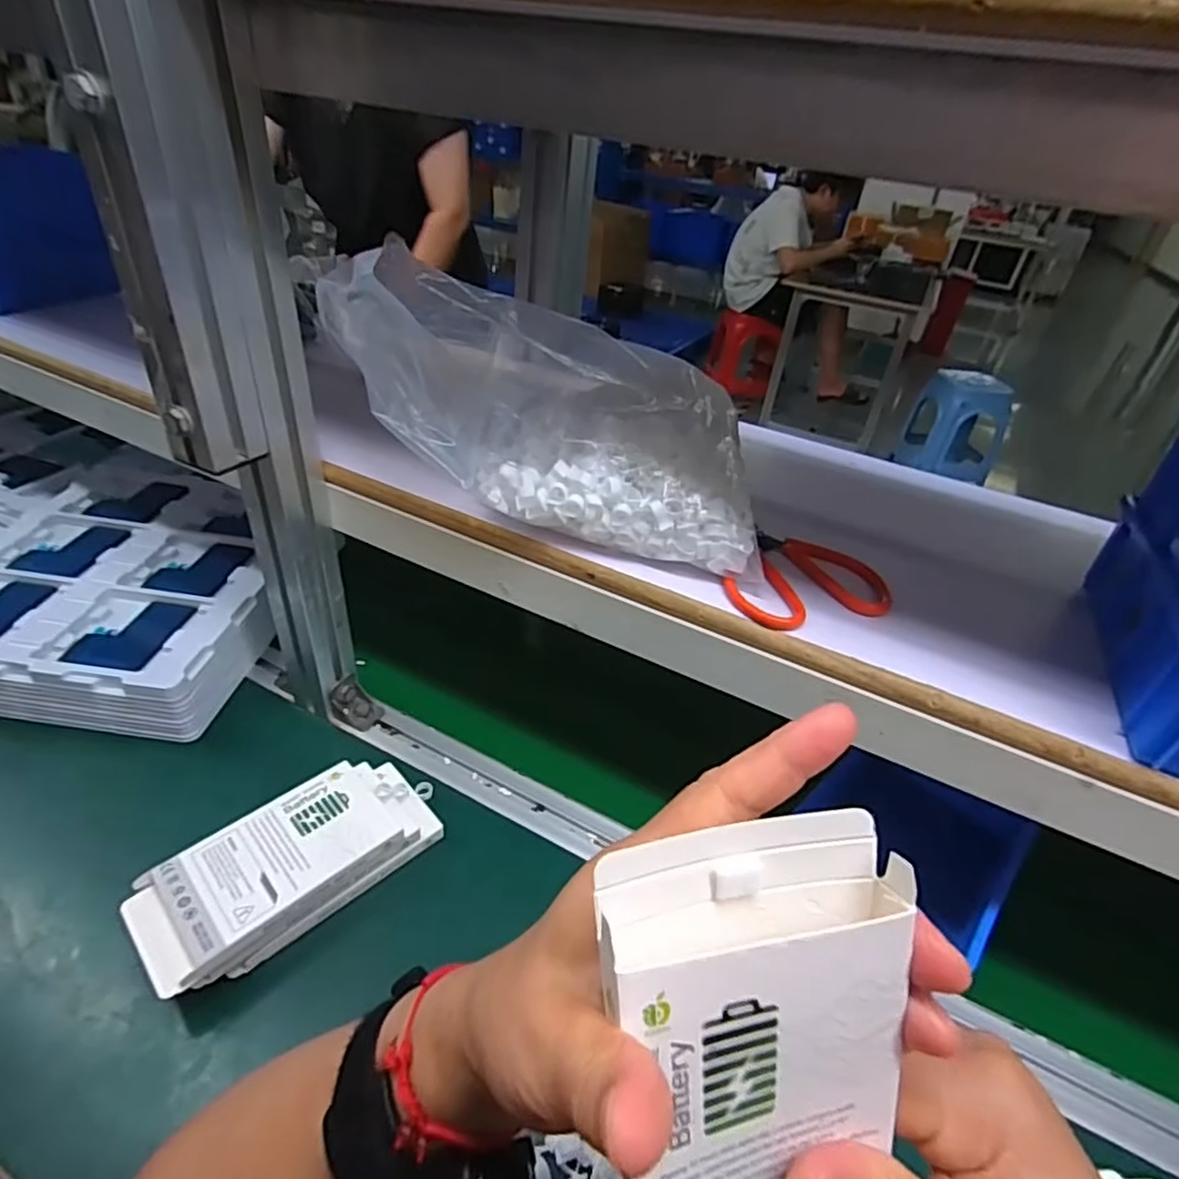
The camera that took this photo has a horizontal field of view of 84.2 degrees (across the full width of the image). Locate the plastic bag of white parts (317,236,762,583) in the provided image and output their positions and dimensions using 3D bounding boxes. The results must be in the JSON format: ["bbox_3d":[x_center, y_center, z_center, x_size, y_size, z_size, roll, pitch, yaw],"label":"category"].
[{"bbox_3d":[-0.013,-0.124,0.424,0.269,0.125,0.148,13,36,8],"label":"plastic bag of white parts"}]

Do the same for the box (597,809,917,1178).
[{"bbox_3d":[0.045,0.134,0.168,0.076,0.146,0.015,-6,6,-14],"label":"box"}]

